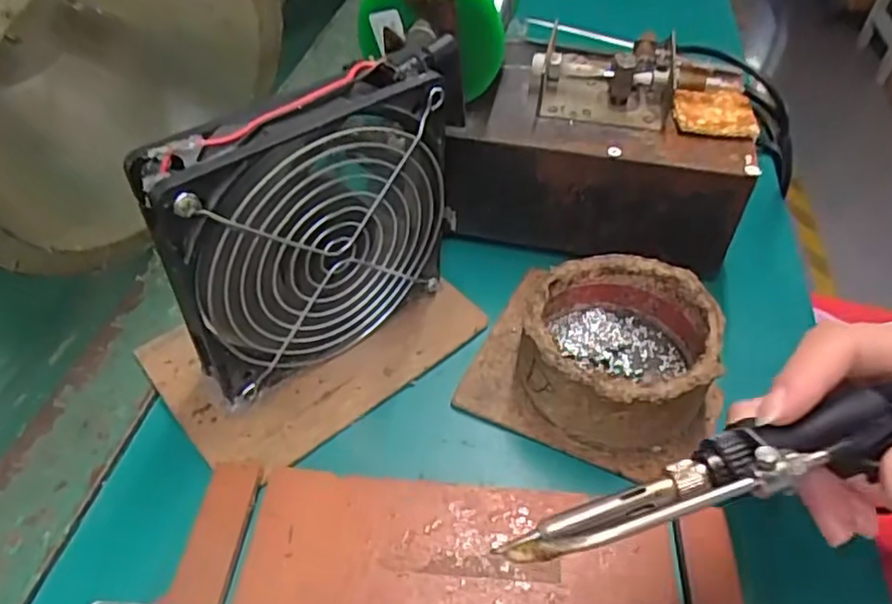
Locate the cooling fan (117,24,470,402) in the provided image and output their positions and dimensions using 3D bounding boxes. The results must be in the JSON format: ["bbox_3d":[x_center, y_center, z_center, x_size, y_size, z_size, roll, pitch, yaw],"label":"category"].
[{"bbox_3d":[-0.049,-0.027,0.271,0.126,0.128,0.024,-31,55,-28],"label":"cooling fan"}]

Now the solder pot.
[{"bbox_3d":[0.075,0.021,0.289,0.080,0.041,0.082,2,46,-2],"label":"solder pot"}]

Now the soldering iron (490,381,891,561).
[{"bbox_3d":[0.119,0.038,0.193,0.210,0.019,0.022,-17,48,-8],"label":"soldering iron"}]

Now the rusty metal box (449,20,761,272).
[{"bbox_3d":[0.084,-0.088,0.359,0.150,0.085,0.104,13,47,9],"label":"rusty metal box"}]

